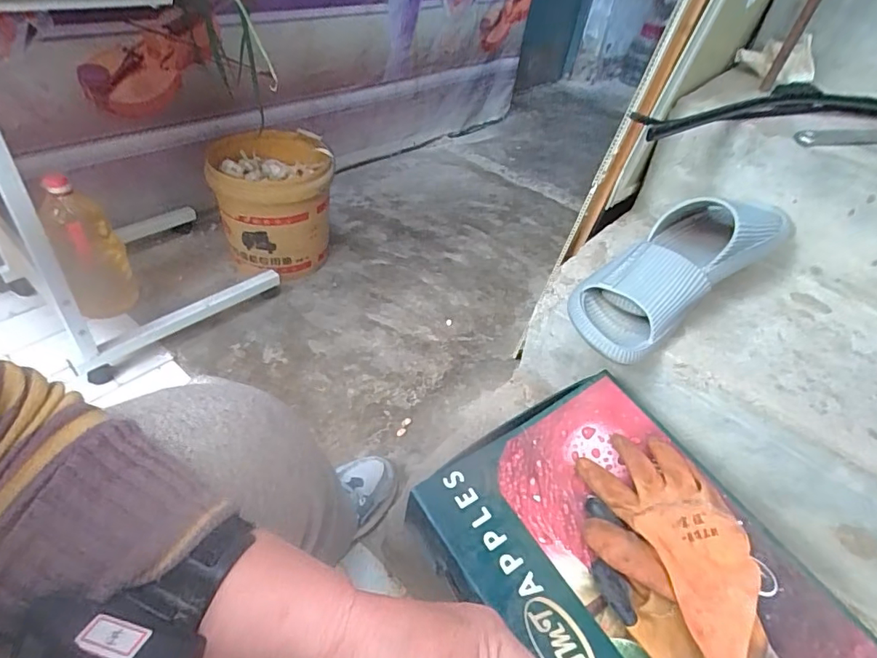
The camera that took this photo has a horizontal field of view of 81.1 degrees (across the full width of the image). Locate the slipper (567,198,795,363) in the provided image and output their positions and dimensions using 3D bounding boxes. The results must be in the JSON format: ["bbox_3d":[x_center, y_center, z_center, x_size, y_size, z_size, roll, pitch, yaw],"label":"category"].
[{"bbox_3d":[0.274,-0.082,0.584,0.299,0.067,0.112,-35,55,-12],"label":"slipper"}]

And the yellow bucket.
[{"bbox_3d":[-0.365,-0.272,1.166,0.244,0.279,0.260,2,45,-2],"label":"yellow bucket"}]

